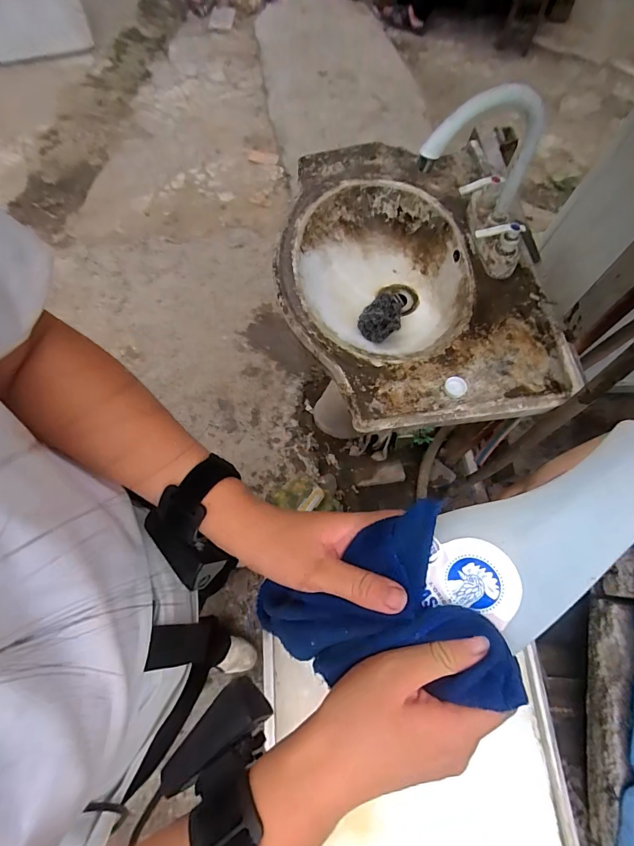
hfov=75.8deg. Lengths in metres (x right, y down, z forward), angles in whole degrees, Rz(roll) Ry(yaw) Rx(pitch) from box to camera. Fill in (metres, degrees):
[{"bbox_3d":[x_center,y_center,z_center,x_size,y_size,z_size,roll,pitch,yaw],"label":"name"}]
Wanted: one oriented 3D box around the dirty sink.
[{"bbox_3d":[0.148,-0.292,0.648,0.394,0.366,0.575,-8,69,-7],"label":"dirty sink"}]

